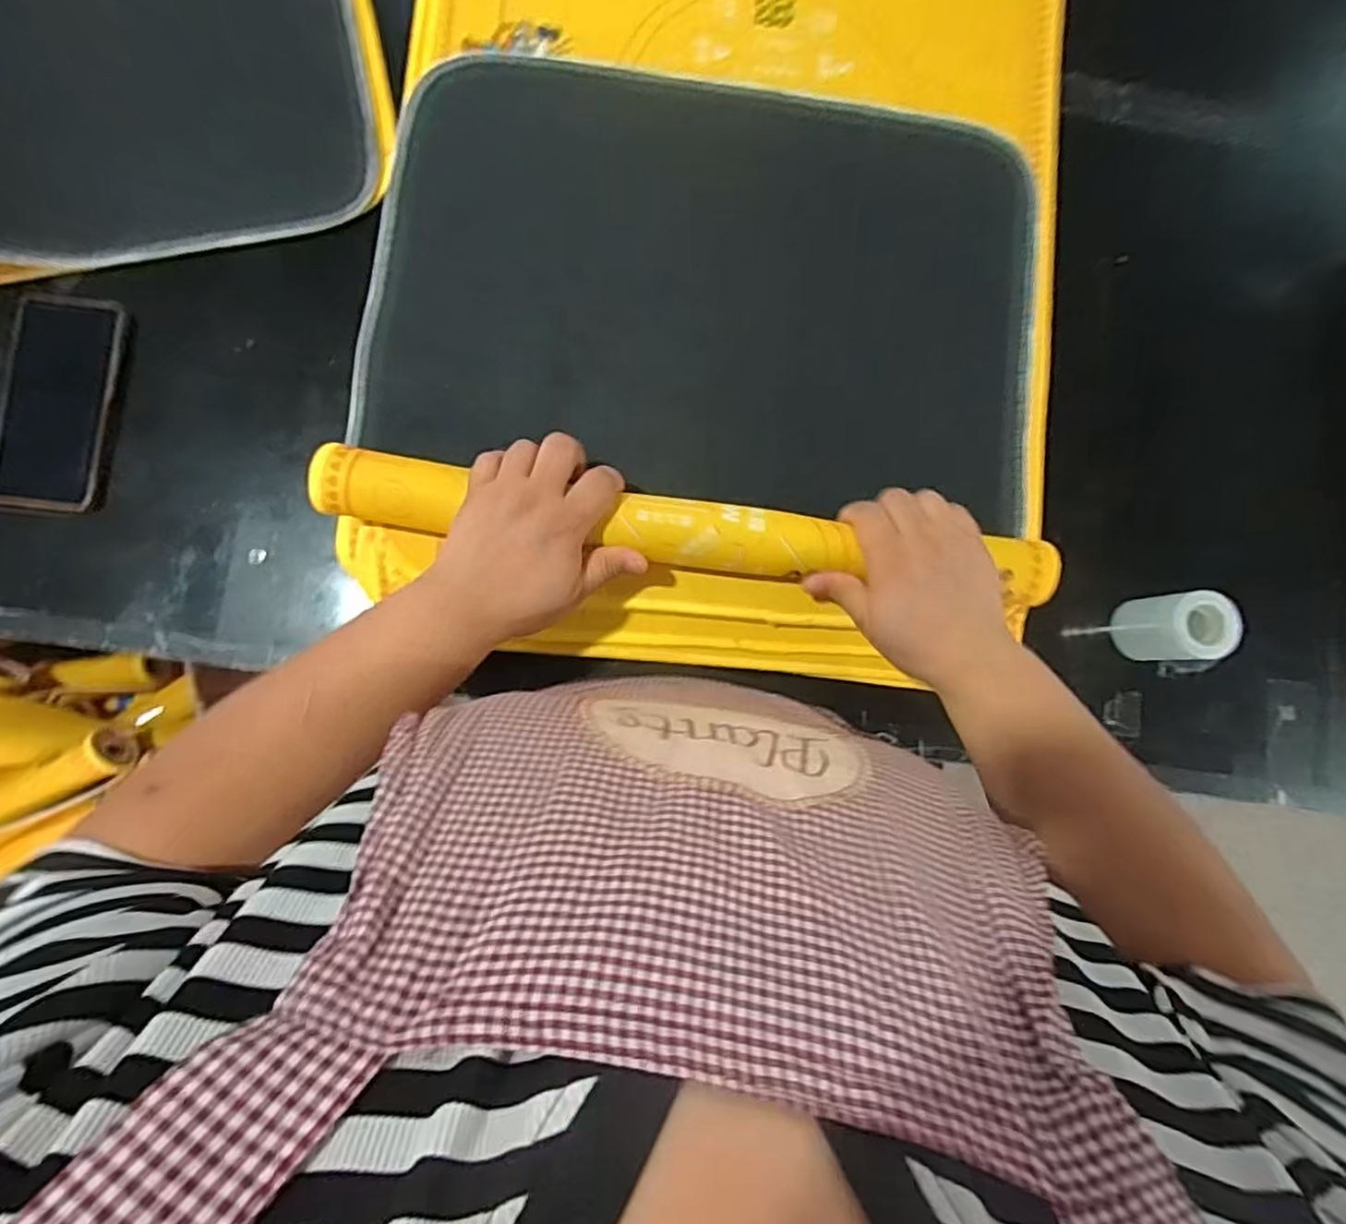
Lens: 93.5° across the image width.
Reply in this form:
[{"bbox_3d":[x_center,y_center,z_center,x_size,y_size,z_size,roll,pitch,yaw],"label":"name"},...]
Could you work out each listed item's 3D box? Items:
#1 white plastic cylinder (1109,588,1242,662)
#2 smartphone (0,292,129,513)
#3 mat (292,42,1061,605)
[{"bbox_3d":[0.397,0.013,0.506,0.052,0.070,0.054,-5,86,-2],"label":"white plastic cylinder"},{"bbox_3d":[-0.479,-0.163,0.489,0.084,0.014,0.164,8,85,-1],"label":"smartphone"},{"bbox_3d":[0.033,-0.208,0.462,0.499,0.058,0.405,7,84,-3],"label":"mat"}]

